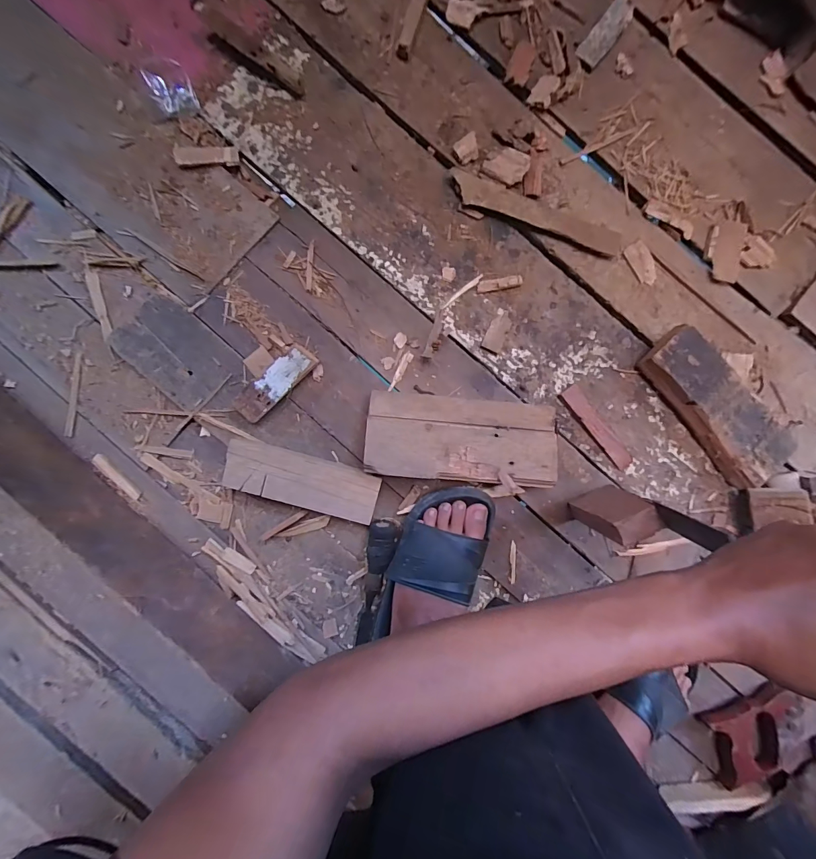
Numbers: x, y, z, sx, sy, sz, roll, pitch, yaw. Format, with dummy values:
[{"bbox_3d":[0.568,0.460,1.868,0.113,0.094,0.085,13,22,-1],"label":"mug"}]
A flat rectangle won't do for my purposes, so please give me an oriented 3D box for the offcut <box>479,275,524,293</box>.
[{"bbox_3d":[0.128,-0.203,0.533,0.061,0.011,0.016,-10,90,1],"label":"offcut"}]

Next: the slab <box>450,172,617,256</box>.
[{"bbox_3d":[0.178,-0.299,0.529,0.244,0.020,0.042,20,91,1],"label":"slab"}]

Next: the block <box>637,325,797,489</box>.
[{"bbox_3d":[0.418,-0.032,0.523,0.087,0.040,0.224,-40,90,1],"label":"block"}]

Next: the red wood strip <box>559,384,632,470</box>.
[{"bbox_3d":[0.265,-0.002,0.534,0.027,0.009,0.136,-39,90,1],"label":"red wood strip"}]

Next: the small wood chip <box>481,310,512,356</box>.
[{"bbox_3d":[0.125,-0.136,0.535,0.026,0.004,0.059,26,91,1],"label":"small wood chip"}]

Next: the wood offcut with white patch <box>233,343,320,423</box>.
[{"bbox_3d":[-0.177,-0.062,0.517,0.120,0.034,0.038,-45,90,1],"label":"wood offcut with white patch"}]

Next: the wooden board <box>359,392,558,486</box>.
[{"bbox_3d":[0.068,0.013,0.488,0.237,0.024,0.105,4,90,1],"label":"wooden board"}]

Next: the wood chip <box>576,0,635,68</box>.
[{"bbox_3d":[0.281,-0.561,0.540,0.035,0.006,0.111,37,91,1],"label":"wood chip"}]

